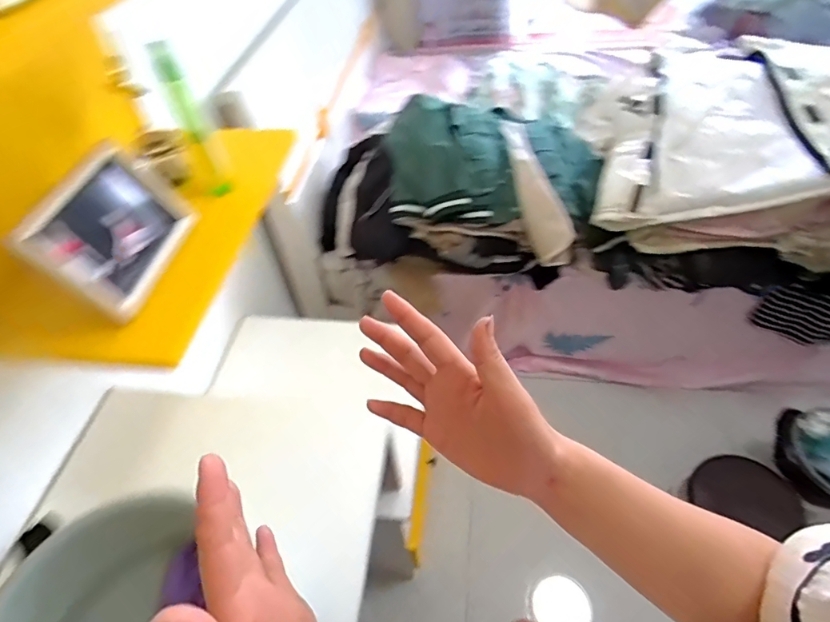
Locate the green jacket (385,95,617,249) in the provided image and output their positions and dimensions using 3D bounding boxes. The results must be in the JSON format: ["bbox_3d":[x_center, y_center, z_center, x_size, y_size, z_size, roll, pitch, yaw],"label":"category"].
[{"bbox_3d":[0.207,-0.403,1.264,0.530,0.177,0.470,-1,49,2],"label":"green jacket"}]

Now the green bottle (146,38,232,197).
[{"bbox_3d":[-0.294,-0.249,0.629,0.041,0.194,0.033,-20,51,-13],"label":"green bottle"}]

